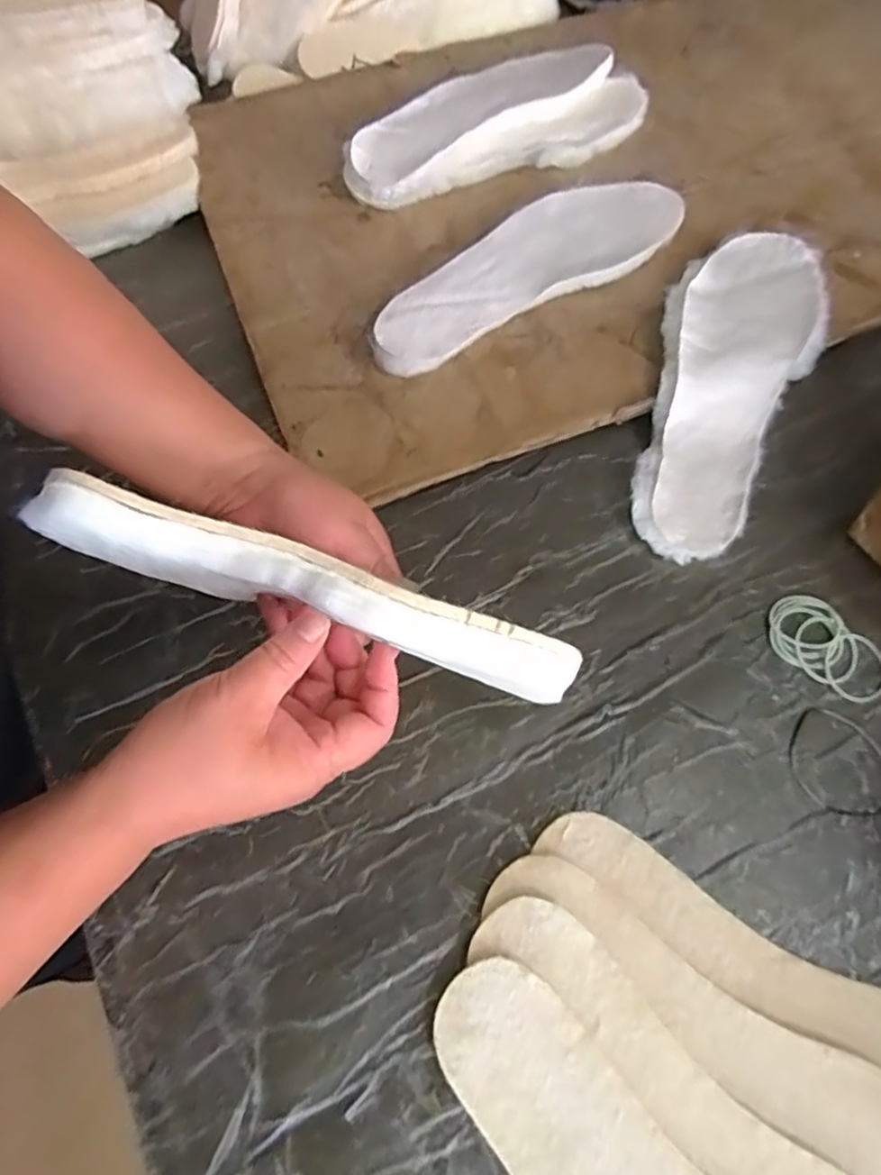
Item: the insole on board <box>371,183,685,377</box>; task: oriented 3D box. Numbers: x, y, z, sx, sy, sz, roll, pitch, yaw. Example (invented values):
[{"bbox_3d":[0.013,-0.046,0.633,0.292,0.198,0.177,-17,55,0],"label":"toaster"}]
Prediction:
[{"bbox_3d":[0.064,-0.260,0.550,0.277,0.026,0.098,-29,66,-10],"label":"insole on board"}]

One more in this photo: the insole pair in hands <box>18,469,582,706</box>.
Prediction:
[{"bbox_3d":[-0.069,0.005,0.336,0.272,0.065,0.026,18,67,6],"label":"insole pair in hands"}]

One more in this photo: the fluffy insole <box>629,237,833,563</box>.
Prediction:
[{"bbox_3d":[0.204,-0.151,0.497,0.105,0.042,0.279,24,68,14],"label":"fluffy insole"}]

